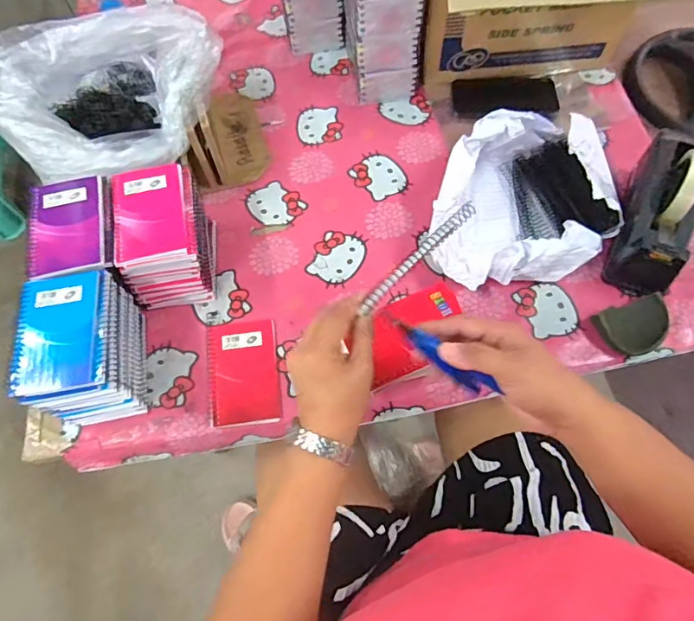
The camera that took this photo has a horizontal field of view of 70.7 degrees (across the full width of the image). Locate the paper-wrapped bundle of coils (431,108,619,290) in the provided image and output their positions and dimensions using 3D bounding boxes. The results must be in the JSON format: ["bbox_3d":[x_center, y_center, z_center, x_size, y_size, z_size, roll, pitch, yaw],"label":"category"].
[{"bbox_3d":[0.240,-0.159,0.652,0.272,0.114,0.221,-12,66,-4],"label":"paper-wrapped bundle of coils"}]

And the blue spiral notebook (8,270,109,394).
[{"bbox_3d":[-0.308,0.022,0.523,0.086,0.019,0.136,-10,66,-3],"label":"blue spiral notebook"}]

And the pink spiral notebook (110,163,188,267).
[{"bbox_3d":[-0.238,-0.120,0.586,0.084,0.010,0.132,-11,66,-4],"label":"pink spiral notebook"}]

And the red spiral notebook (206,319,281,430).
[{"bbox_3d":[-0.130,0.076,0.614,0.086,0.009,0.133,-8,66,-2],"label":"red spiral notebook"}]

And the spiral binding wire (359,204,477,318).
[{"bbox_3d":[0.066,-0.051,0.439,0.013,0.007,0.145,41,73,18],"label":"spiral binding wire"}]

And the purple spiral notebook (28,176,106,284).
[{"bbox_3d":[-0.334,-0.099,0.578,0.087,0.013,0.138,-13,66,-4],"label":"purple spiral notebook"}]

